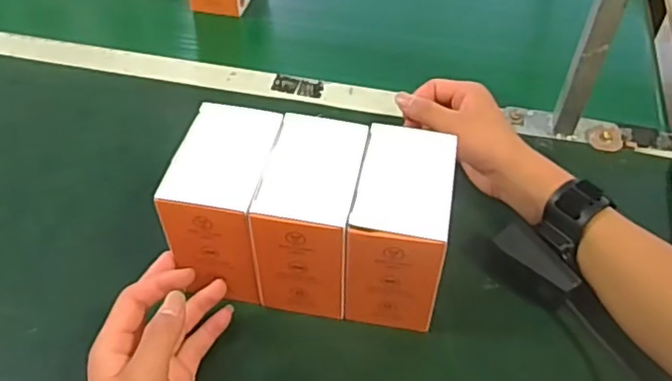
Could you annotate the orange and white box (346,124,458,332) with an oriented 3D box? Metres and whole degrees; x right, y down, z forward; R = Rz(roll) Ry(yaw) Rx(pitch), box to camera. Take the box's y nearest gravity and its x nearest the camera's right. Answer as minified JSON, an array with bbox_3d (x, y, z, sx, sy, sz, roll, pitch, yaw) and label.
[{"bbox_3d":[0.046,0.026,0.443,0.062,0.100,0.106,7,52,5],"label":"orange and white box"}]

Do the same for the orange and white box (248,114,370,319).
[{"bbox_3d":[-0.017,0.018,0.452,0.064,0.101,0.107,7,50,7],"label":"orange and white box"}]

